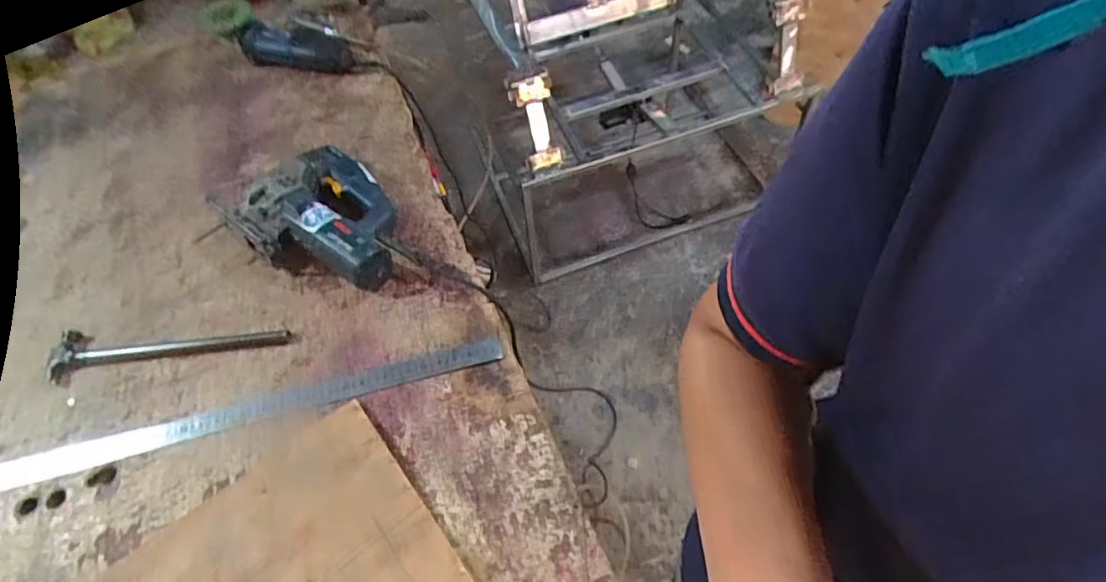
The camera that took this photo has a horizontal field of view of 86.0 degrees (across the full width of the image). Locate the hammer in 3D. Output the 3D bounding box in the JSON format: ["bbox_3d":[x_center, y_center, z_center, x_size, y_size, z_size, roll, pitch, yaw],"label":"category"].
[{"bbox_3d":[-0.494,0.072,0.770,0.296,0.024,0.060,-6,56,0],"label":"hammer"}]

